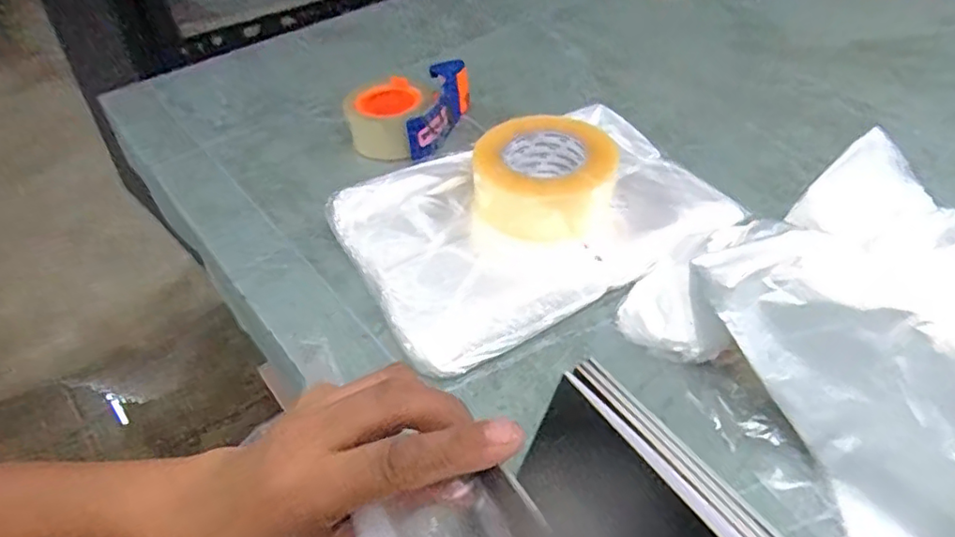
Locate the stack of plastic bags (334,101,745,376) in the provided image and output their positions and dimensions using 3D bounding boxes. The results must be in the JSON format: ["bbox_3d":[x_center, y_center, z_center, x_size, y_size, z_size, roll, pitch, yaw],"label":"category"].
[{"bbox_3d":[0.054,-0.047,0.568,0.335,0.044,0.217,-21,47,-19],"label":"stack of plastic bags"}]

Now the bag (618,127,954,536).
[{"bbox_3d":[0.262,0.055,0.398,0.183,0.126,0.318,-19,47,-17],"label":"bag"}]

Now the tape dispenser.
[{"bbox_3d":[-0.088,-0.200,0.732,0.120,0.055,0.146,13,46,15],"label":"tape dispenser"}]

